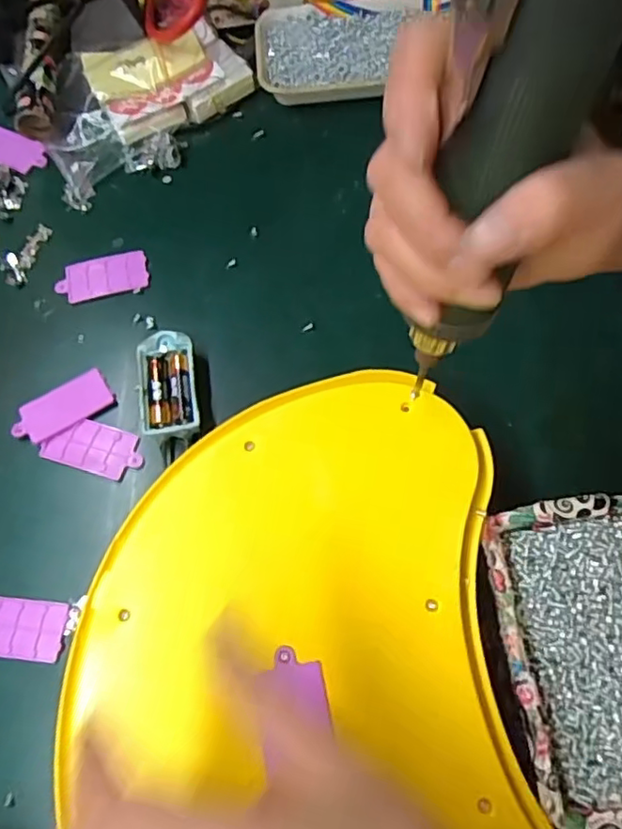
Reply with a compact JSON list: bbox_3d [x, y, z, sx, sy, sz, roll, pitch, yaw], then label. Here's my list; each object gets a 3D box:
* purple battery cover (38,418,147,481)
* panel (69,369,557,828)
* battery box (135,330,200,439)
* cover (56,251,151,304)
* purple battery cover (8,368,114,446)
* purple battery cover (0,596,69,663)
[{"bbox_3d":[-0.144,0.023,0.405,0.066,0.004,0.034,17,69,9],"label":"purple battery cover"},{"bbox_3d":[0.004,0.148,0.288,0.215,0.012,0.341,-10,67,-2],"label":"panel"},{"bbox_3d":[-0.096,-0.017,0.411,0.038,0.019,0.075,-9,67,-1],"label":"battery box"},{"bbox_3d":[-0.158,-0.104,0.458,0.068,0.005,0.036,-9,67,-2],"label":"cover"},{"bbox_3d":[-0.170,-0.005,0.415,0.067,0.005,0.034,-31,69,-10],"label":"purple battery cover"},{"bbox_3d":[-0.180,0.126,0.361,0.067,0.004,0.033,6,68,5],"label":"purple battery cover"}]

